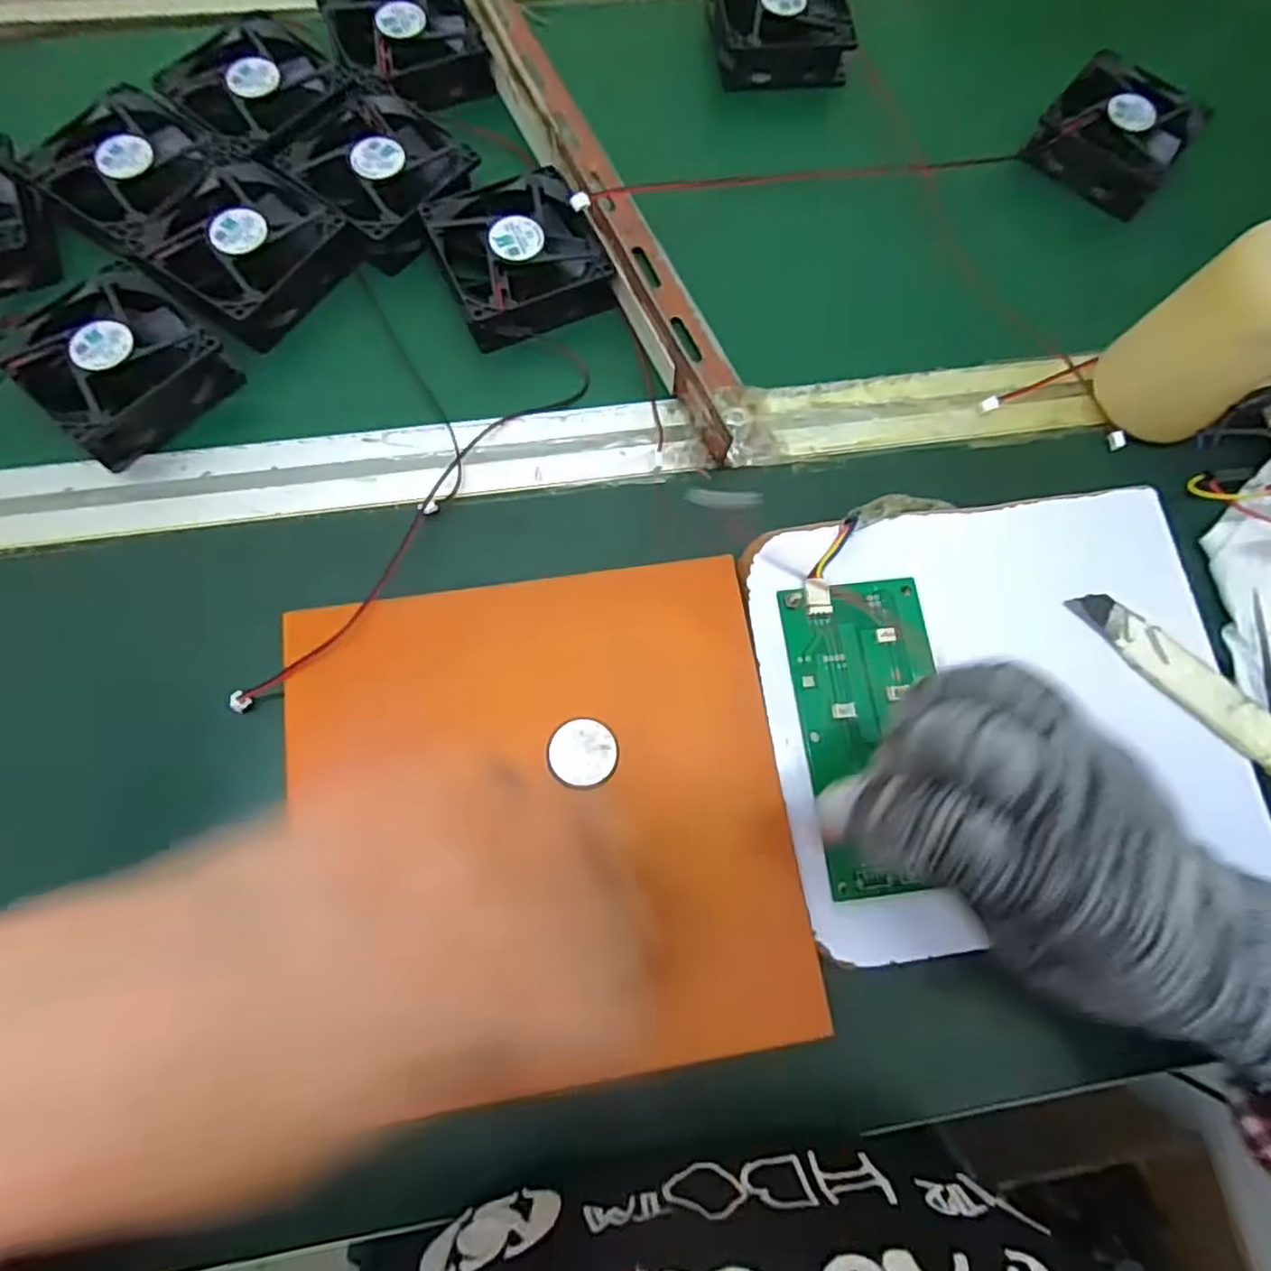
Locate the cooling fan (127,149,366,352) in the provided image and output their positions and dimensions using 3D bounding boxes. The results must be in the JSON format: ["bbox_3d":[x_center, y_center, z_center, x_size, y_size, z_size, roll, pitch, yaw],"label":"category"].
[{"bbox_3d":[-0.205,-0.202,0.360,0.087,0.023,0.085,30,73,9],"label":"cooling fan"}]

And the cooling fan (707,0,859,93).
[{"bbox_3d":[0.090,-0.388,0.433,0.081,0.032,0.077,-5,71,-3],"label":"cooling fan"}]

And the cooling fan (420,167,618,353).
[{"bbox_3d":[-0.061,-0.204,0.367,0.082,0.021,0.085,-23,73,-8],"label":"cooling fan"}]

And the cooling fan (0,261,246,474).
[{"bbox_3d":[-0.256,-0.137,0.341,0.084,0.030,0.078,42,75,12],"label":"cooling fan"}]

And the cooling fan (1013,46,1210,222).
[{"bbox_3d":[0.294,-0.307,0.418,0.078,0.029,0.077,39,75,12],"label":"cooling fan"}]

